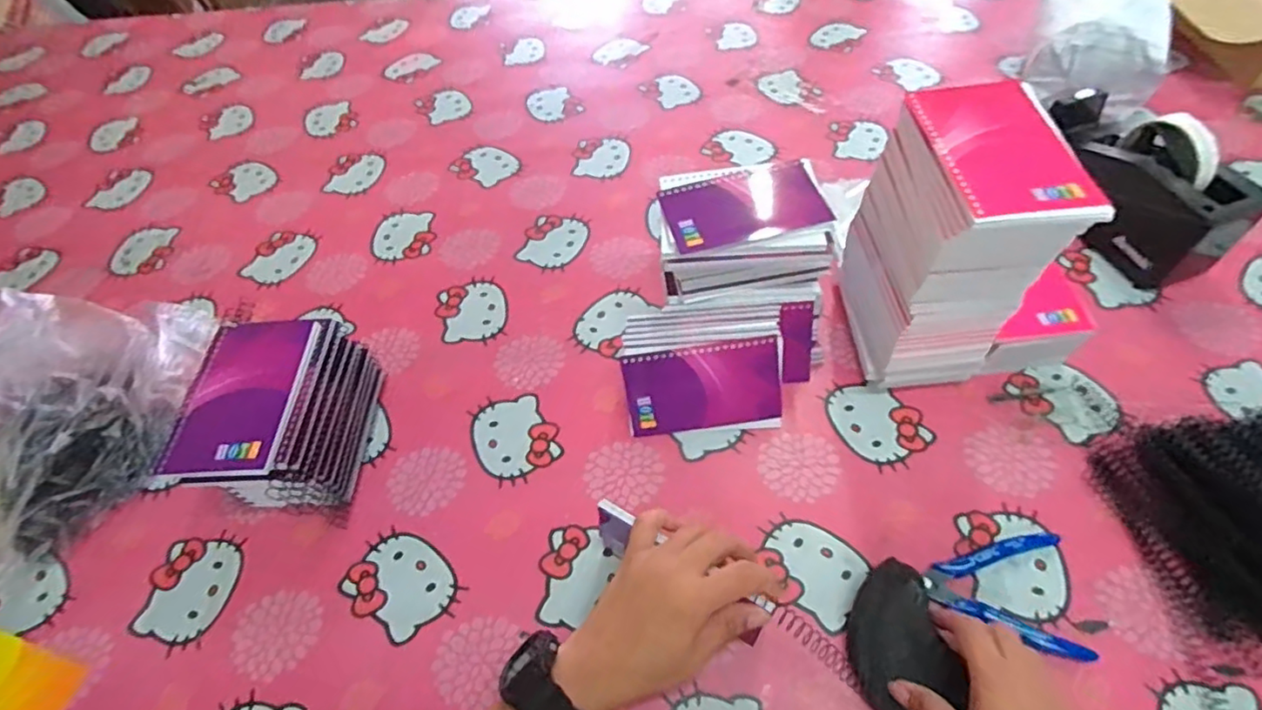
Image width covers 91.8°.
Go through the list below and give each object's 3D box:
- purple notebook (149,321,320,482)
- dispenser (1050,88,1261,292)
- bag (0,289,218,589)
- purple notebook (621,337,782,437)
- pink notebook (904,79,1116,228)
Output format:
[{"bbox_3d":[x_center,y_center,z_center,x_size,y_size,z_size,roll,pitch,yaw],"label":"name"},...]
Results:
[{"bbox_3d":[-0.294,0.030,0.461,0.087,0.010,0.130,-3,54,3],"label":"purple notebook"},{"bbox_3d":[0.487,-0.171,0.599,0.079,0.113,0.195,-22,55,-11],"label":"dispenser"},{"bbox_3d":[-0.548,0.059,0.538,0.245,0.092,0.302,8,55,10],"label":"bag"},{"bbox_3d":[0.061,0.030,0.521,0.131,0.081,0.006,-5,24,4],"label":"purple notebook"},{"bbox_3d":[0.241,-0.135,0.398,0.085,0.008,0.136,-5,54,1],"label":"pink notebook"}]

